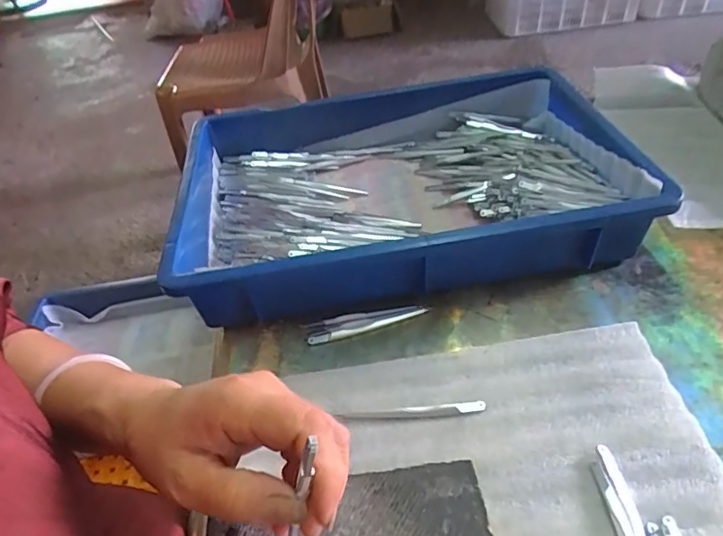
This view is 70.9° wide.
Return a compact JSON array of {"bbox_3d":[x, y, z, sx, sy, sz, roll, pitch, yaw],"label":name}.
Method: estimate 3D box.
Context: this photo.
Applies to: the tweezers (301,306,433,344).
[{"bbox_3d":[0.004,0.045,0.445,0.106,0.006,0.016,-14,43,-7],"label":"tweezers"}]

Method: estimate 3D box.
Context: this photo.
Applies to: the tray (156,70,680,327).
[{"bbox_3d":[0.036,-0.087,0.525,0.433,0.075,0.289,-8,43,-1],"label":"tray"}]

